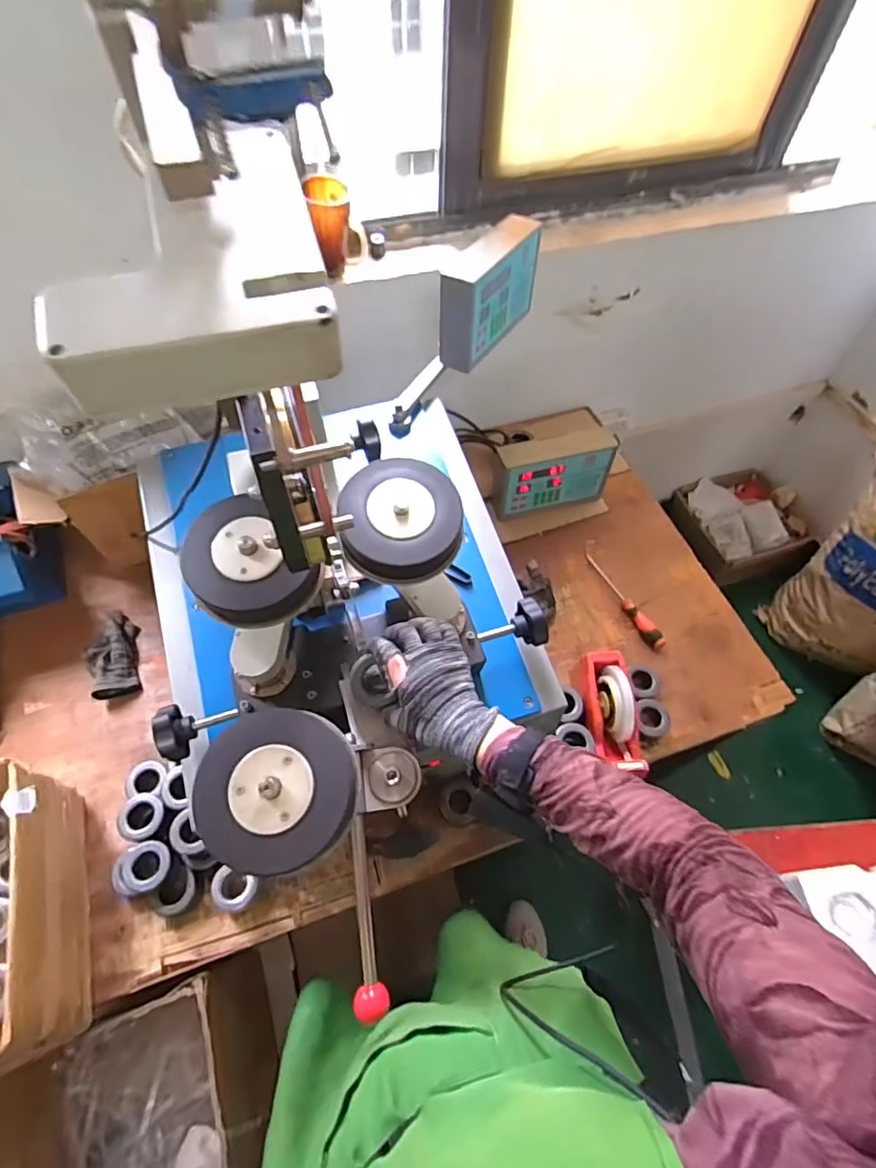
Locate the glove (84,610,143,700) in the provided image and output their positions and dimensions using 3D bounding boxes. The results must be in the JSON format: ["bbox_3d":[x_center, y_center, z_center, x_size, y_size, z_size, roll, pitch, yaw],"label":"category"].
[{"bbox_3d":[-0.556,0.120,0.942,0.077,0.041,0.154,-15,60,-10],"label":"glove"}]

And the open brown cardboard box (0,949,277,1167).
[{"bbox_3d":[-0.387,0.735,0.710,0.335,0.230,0.302,-20,61,-12],"label":"open brown cardboard box"}]

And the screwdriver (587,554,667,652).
[{"bbox_3d":[0.346,0.026,1.023,0.025,0.022,0.227,-21,61,-13],"label":"screwdriver"}]

